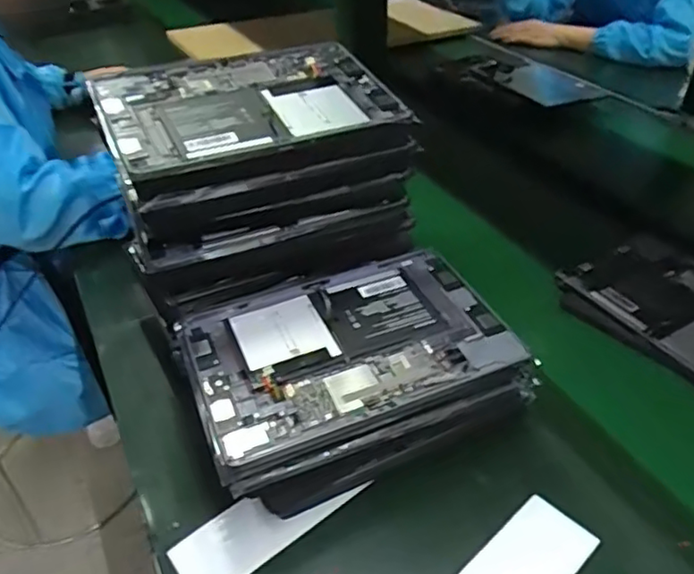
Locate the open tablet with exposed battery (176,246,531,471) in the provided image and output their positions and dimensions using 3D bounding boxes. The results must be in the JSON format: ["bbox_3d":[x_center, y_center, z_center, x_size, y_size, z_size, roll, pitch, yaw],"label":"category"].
[{"bbox_3d":[0.000,0.045,0.515,0.255,0.013,0.164,-18,41,-16],"label":"open tablet with exposed battery"}]

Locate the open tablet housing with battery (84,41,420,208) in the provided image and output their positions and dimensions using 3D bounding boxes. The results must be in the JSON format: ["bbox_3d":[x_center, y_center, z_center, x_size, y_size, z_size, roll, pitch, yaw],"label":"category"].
[{"bbox_3d":[-0.087,-0.162,0.557,0.257,0.027,0.162,-17,53,-21],"label":"open tablet housing with battery"}]

